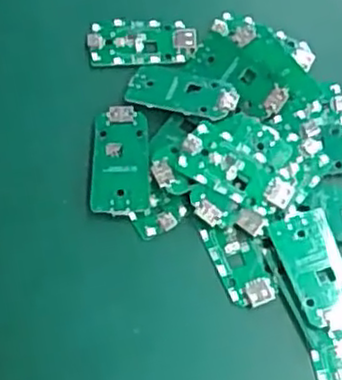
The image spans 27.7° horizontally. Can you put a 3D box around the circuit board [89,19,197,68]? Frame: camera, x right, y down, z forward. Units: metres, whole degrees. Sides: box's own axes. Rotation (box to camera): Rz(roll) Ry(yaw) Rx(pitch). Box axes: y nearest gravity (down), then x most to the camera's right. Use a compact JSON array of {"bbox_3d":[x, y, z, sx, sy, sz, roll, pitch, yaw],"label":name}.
[{"bbox_3d":[-0.017,-0.089,0.421,0.064,0.005,0.031,-1,70,-6],"label":"circuit board"}]

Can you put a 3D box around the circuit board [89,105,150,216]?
[{"bbox_3d":[-0.029,-0.017,0.389,0.032,0.006,0.062,0,70,-5],"label":"circuit board"}]

